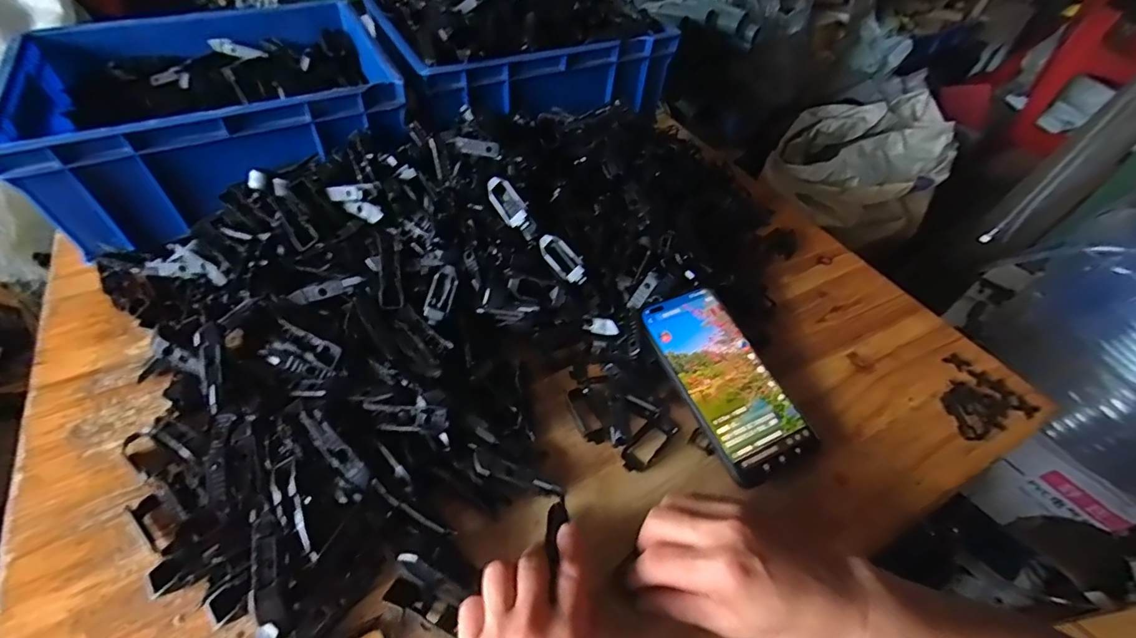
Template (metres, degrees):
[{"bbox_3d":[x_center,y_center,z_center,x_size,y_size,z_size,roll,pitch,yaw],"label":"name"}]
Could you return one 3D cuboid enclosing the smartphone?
[{"bbox_3d":[0.126,0.047,0.393,0.076,0.010,0.158,-20,63,-18],"label":"smartphone"}]

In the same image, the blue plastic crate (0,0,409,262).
[{"bbox_3d":[-0.372,-0.234,0.533,0.318,0.103,0.271,-21,54,-20],"label":"blue plastic crate"}]

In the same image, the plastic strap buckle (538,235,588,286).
[{"bbox_3d":[-0.004,-0.050,0.411,0.051,0.023,0.004,47,20,2],"label":"plastic strap buckle"}]

